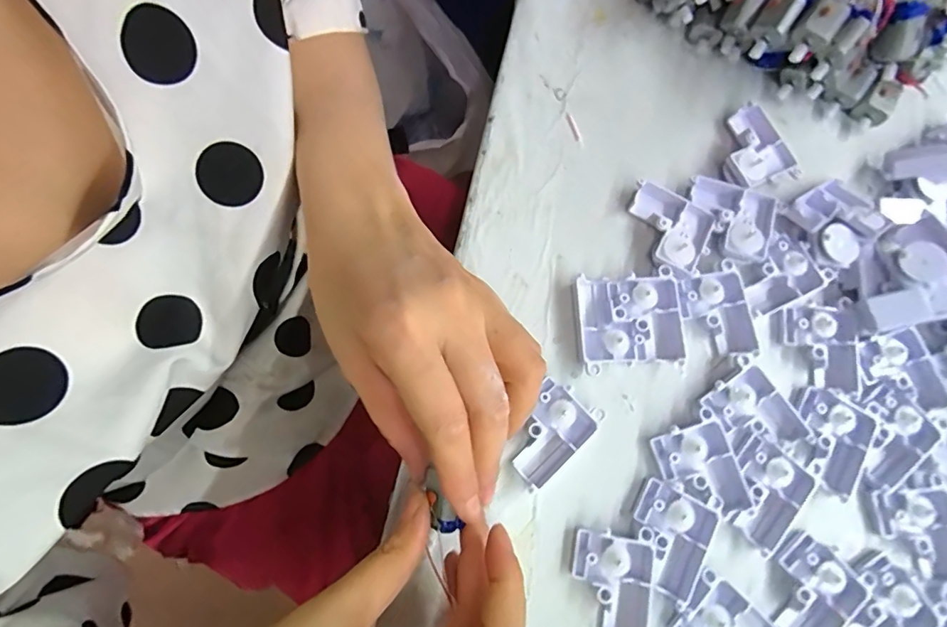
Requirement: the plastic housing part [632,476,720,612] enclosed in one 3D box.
[{"bbox_3d":[0.093,0.108,0.237,0.035,0.012,0.047,28,76,3],"label":"plastic housing part"}]

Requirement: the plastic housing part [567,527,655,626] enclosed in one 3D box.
[{"bbox_3d":[0.064,0.128,0.231,0.037,0.012,0.049,5,76,-2],"label":"plastic housing part"}]

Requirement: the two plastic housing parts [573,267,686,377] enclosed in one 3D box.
[{"bbox_3d":[0.082,0.004,0.261,0.055,0.013,0.049,-6,77,-5],"label":"two plastic housing parts"}]

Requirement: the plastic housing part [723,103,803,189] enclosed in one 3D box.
[{"bbox_3d":[0.159,-0.095,0.287,0.043,0.016,0.049,-26,79,-9],"label":"plastic housing part"}]

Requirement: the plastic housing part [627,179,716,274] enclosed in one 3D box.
[{"bbox_3d":[0.106,-0.047,0.275,0.047,0.011,0.040,32,77,4],"label":"plastic housing part"}]

